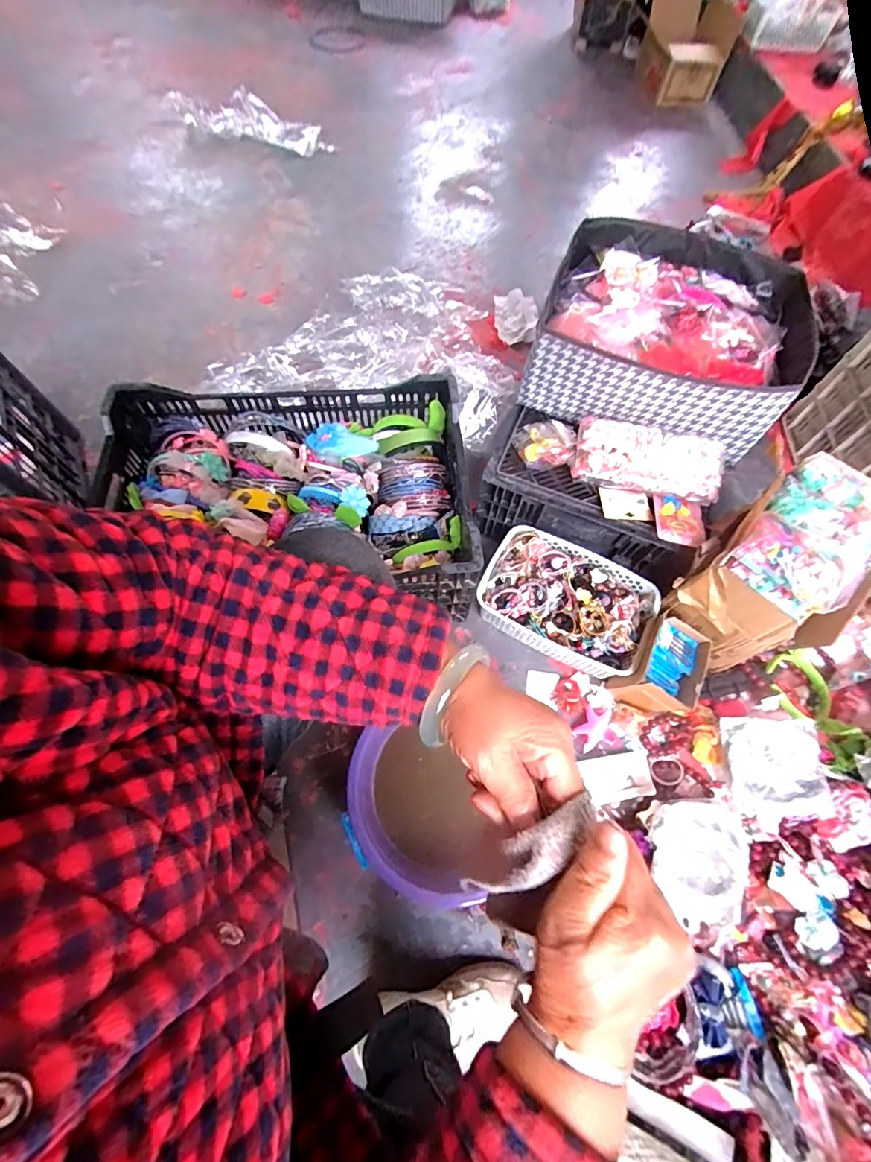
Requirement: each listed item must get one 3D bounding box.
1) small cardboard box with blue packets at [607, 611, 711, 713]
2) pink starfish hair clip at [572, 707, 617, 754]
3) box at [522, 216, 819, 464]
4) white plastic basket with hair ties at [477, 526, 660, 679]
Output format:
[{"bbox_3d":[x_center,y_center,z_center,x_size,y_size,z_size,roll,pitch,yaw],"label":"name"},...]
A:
[{"bbox_3d":[0.382,0.145,0.753,0.102,0.095,0.143,32,68,12],"label":"small cardboard box with blue packets"},{"bbox_3d":[0.272,0.252,0.766,0.070,0.016,0.063,-13,66,-8],"label":"pink starfish hair clip"},{"bbox_3d":[0.394,-0.425,0.781,0.392,0.152,0.354,19,66,7],"label":"box"},{"bbox_3d":[0.236,0.030,0.815,0.286,0.091,0.202,25,67,9],"label":"white plastic basket with hair ties"}]

